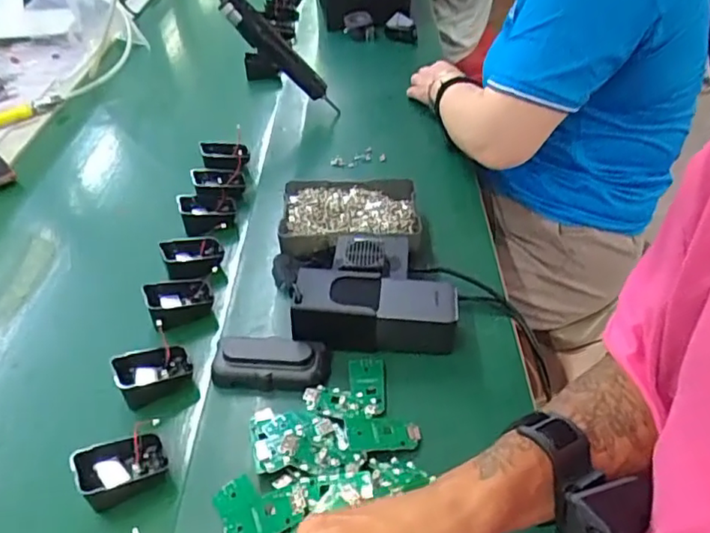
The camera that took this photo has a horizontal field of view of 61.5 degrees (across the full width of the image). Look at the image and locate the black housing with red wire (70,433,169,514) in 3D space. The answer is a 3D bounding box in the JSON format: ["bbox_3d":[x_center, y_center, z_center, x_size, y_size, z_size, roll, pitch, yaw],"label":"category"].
[{"bbox_3d":[-0.189,0.162,0.485,0.065,0.036,0.050,-21,43,-17],"label":"black housing with red wire"}]

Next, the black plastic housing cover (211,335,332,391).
[{"bbox_3d":[-0.078,0.087,0.559,0.105,0.025,0.055,1,41,9],"label":"black plastic housing cover"}]

